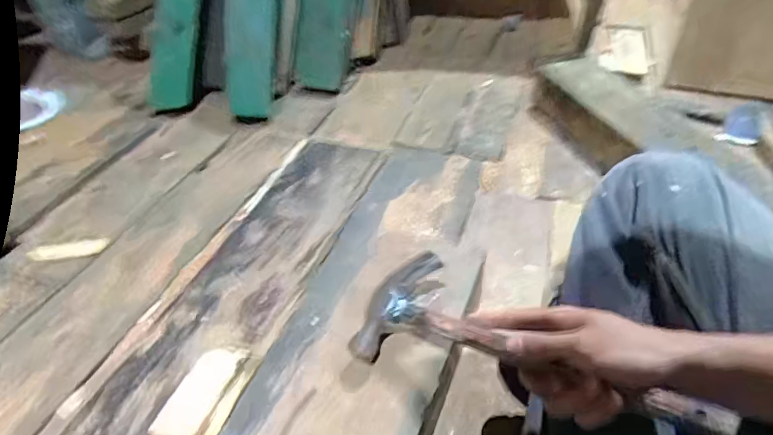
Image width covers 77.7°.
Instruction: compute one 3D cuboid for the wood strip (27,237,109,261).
[{"bbox_3d":[-0.526,0.054,0.791,0.125,0.011,0.031,-8,40,-4],"label":"wood strip"}]

